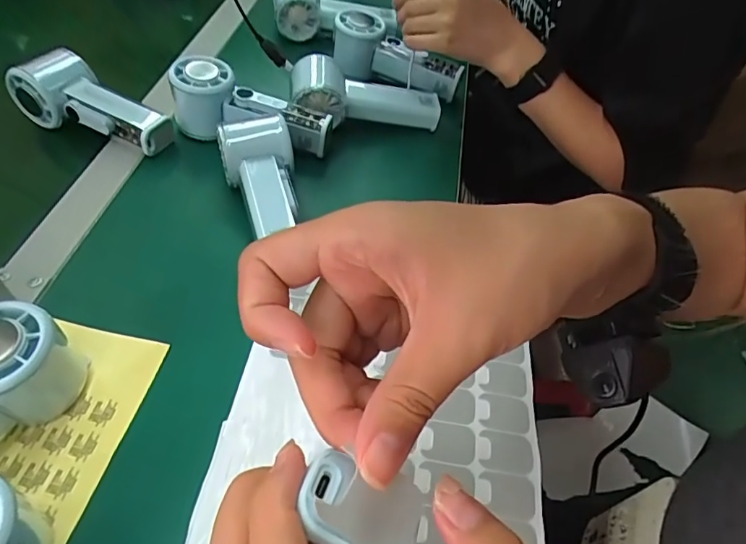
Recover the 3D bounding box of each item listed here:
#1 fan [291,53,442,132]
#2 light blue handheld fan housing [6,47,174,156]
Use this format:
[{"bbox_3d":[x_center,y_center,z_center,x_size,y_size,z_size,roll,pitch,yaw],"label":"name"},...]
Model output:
[{"bbox_3d":[-0.008,-0.180,0.530,0.153,0.056,0.066,2,53,-4],"label":"fan"},{"bbox_3d":[-0.264,-0.163,0.485,0.143,0.051,0.057,20,54,10],"label":"light blue handheld fan housing"}]

